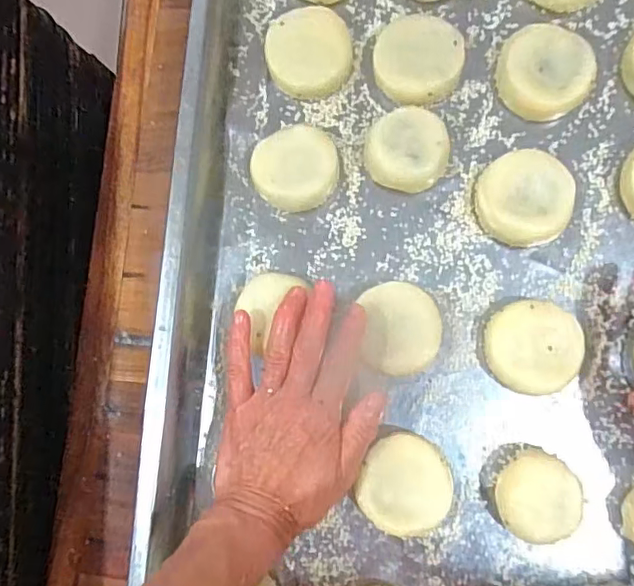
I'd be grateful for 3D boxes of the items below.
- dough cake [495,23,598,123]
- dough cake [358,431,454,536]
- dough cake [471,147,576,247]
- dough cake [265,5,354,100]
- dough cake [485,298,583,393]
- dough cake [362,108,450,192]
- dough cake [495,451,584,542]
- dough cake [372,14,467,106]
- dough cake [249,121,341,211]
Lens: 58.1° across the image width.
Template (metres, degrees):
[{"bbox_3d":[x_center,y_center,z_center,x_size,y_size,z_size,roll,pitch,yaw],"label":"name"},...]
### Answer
[{"bbox_3d":[0.152,-0.148,0.382,0.055,0.026,0.057,-1,85,8],"label":"dough cake"},{"bbox_3d":[0.057,0.121,0.365,0.054,0.022,0.057,-1,85,8],"label":"dough cake"},{"bbox_3d":[0.135,-0.061,0.373,0.059,0.022,0.059,-1,85,8],"label":"dough cake"},{"bbox_3d":[-0.005,-0.169,0.402,0.057,0.020,0.056,-5,84,8],"label":"dough cake"},{"bbox_3d":[0.137,0.034,0.364,0.056,0.021,0.057,1,85,8],"label":"dough cake"},{"bbox_3d":[0.061,-0.096,0.384,0.052,0.030,0.053,-1,85,8],"label":"dough cake"},{"bbox_3d":[0.136,0.124,0.352,0.048,0.028,0.049,-1,85,8],"label":"dough cake"},{"bbox_3d":[0.070,-0.157,0.391,0.057,0.024,0.054,-1,85,8],"label":"dough cake"},{"bbox_3d":[-0.014,-0.084,0.392,0.058,0.027,0.051,-27,81,5],"label":"dough cake"}]

